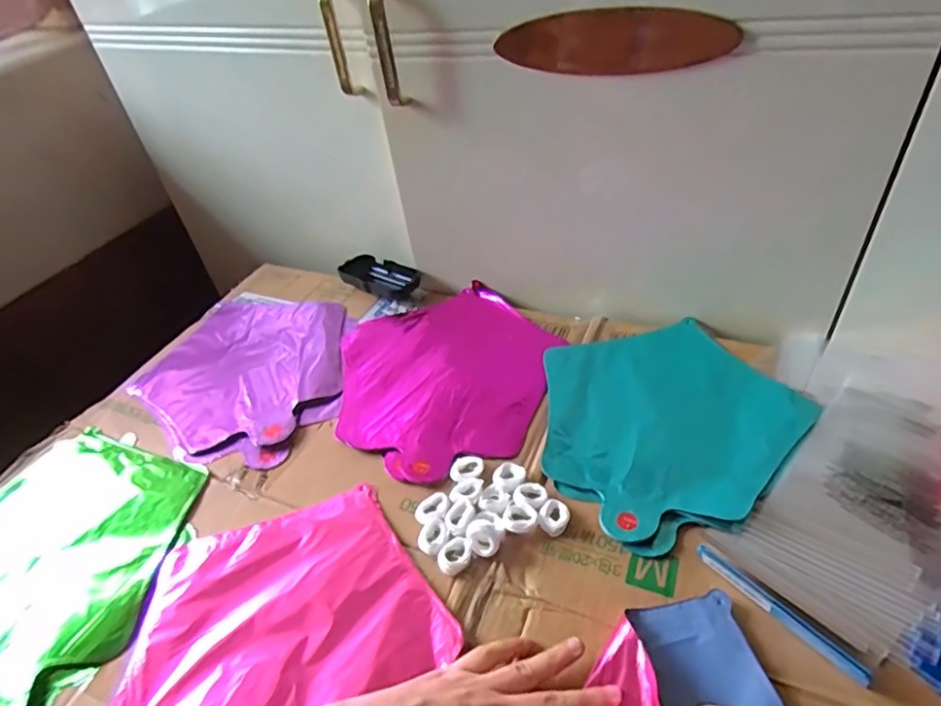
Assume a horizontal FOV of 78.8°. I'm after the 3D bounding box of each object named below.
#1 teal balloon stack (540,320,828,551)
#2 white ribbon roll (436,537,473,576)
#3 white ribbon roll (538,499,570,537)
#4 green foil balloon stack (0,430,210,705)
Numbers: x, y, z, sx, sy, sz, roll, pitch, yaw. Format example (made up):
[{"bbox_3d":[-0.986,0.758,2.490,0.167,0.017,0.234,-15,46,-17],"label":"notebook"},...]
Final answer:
[{"bbox_3d":[0.168,0.054,0.516,0.225,0.016,0.222,-25,45,-18],"label":"teal balloon stack"},{"bbox_3d":[-0.012,0.150,0.427,0.022,0.013,0.027,18,49,26],"label":"white ribbon roll"},{"bbox_3d":[0.065,0.127,0.444,0.022,0.012,0.030,16,47,24],"label":"white ribbon roll"},{"bbox_3d":[-0.356,0.179,0.468,0.233,0.018,0.252,20,49,27],"label":"green foil balloon stack"}]

